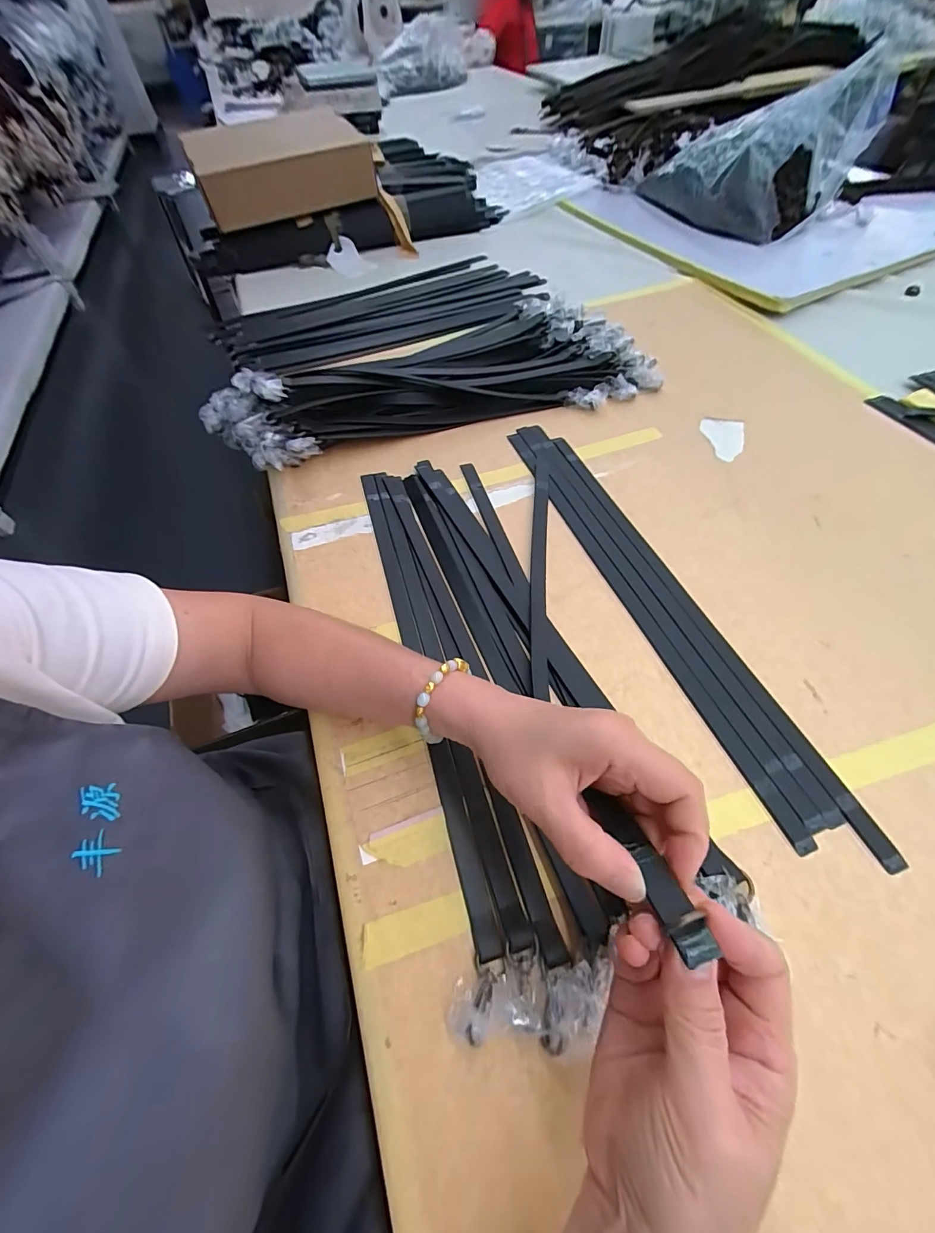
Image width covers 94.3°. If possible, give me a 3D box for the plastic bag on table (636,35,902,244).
[{"bbox_3d":[0.556,-0.887,0.846,0.391,0.192,0.263,14,60,13],"label":"plastic bag on table"}]

